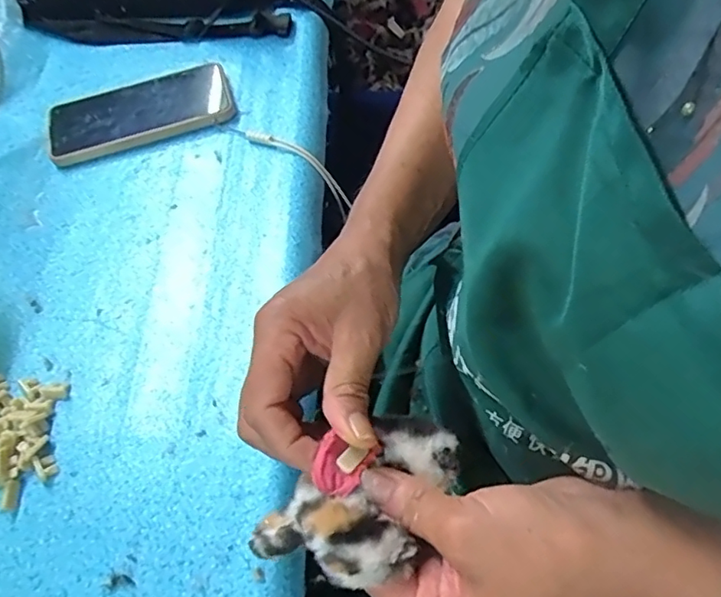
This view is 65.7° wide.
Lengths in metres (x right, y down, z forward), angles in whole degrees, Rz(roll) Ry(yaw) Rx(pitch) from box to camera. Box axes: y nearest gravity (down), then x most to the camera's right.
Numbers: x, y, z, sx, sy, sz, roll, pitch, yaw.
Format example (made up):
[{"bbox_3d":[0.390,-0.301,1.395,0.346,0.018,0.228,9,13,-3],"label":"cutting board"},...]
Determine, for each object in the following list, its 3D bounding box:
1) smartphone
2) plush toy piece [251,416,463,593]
[{"bbox_3d":[-0.201,-0.174,0.510,0.163,0.013,0.086,-19,59,-7],"label":"smartphone"},{"bbox_3d":[0.003,0.101,0.271,0.103,0.052,0.061,-40,63,-18],"label":"plush toy piece"}]

